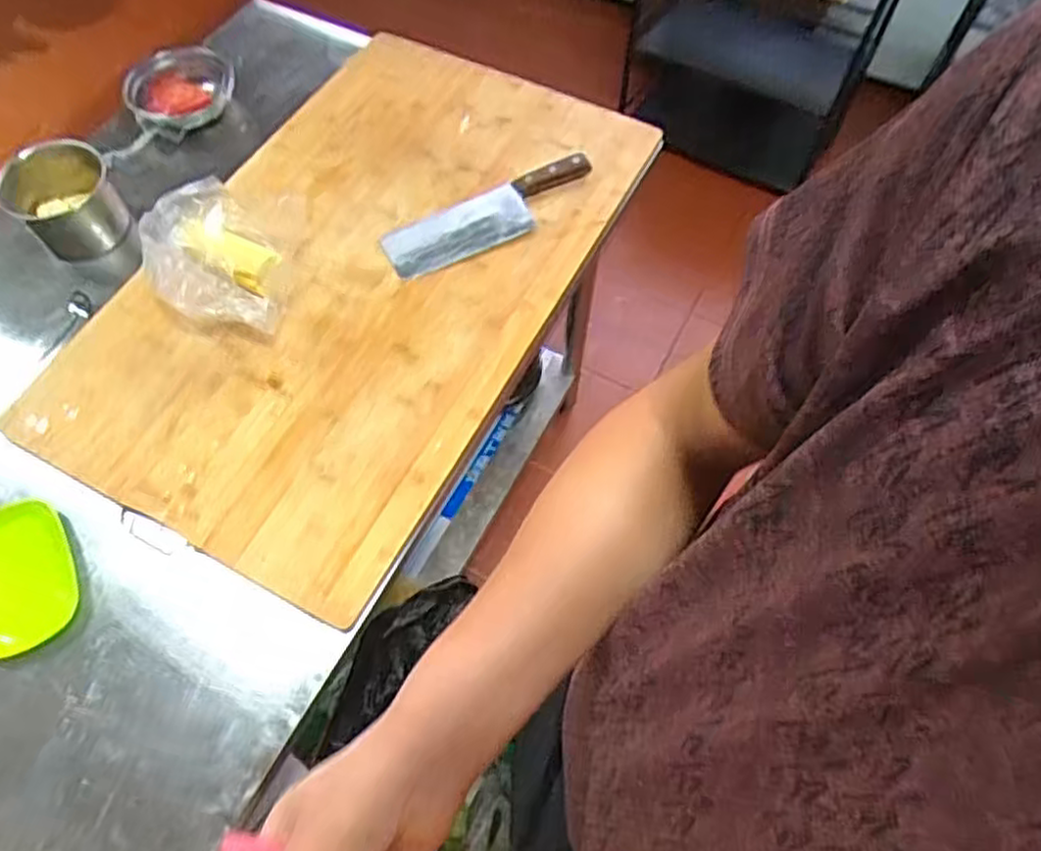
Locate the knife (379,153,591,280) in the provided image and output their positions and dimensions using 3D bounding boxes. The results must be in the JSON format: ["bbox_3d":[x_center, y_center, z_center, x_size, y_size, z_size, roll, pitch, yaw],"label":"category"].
[{"bbox_3d":[-0.035,-0.301,0.986,0.319,0.022,0.085,-28,66,-14],"label":"knife"}]

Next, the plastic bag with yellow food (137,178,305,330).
[{"bbox_3d":[-0.388,-0.211,0.910,0.190,0.099,0.204,-1,62,0],"label":"plastic bag with yellow food"}]

